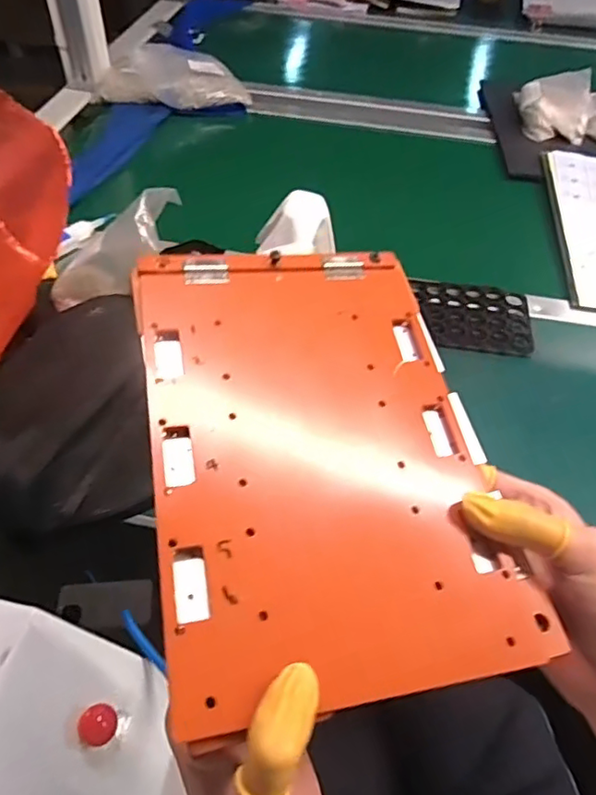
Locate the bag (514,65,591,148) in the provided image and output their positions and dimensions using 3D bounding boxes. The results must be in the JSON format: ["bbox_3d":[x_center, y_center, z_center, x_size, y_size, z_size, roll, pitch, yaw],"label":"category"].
[{"bbox_3d":[0.440,-0.506,0.984,0.115,0.061,0.159,8,50,4],"label":"bag"}]

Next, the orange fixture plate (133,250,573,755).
[{"bbox_3d":[0.011,0.018,0.294,0.164,0.007,0.243,-6,59,-14],"label":"orange fixture plate"}]

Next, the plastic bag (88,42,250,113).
[{"bbox_3d":[-0.227,-0.570,1.031,0.259,0.057,0.170,-8,51,-9],"label":"plastic bag"}]

